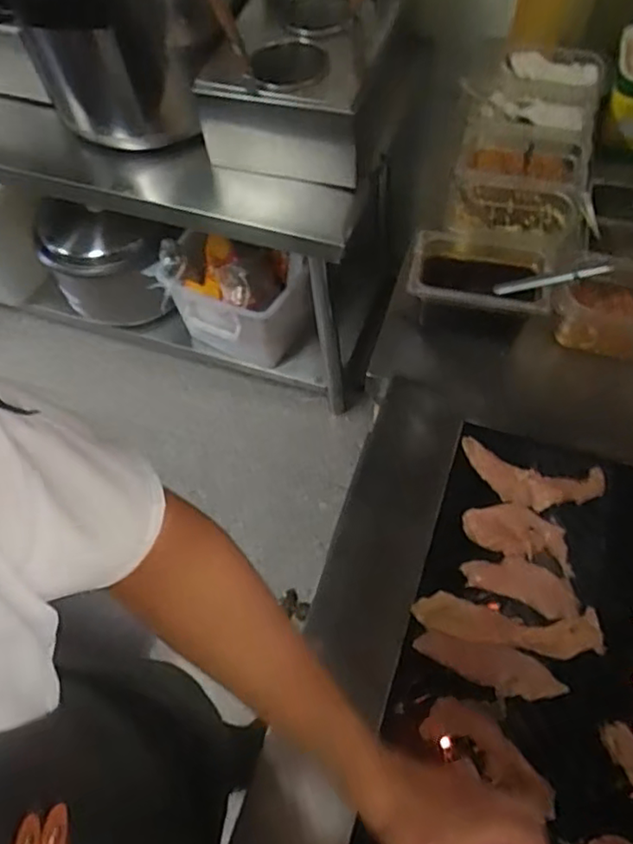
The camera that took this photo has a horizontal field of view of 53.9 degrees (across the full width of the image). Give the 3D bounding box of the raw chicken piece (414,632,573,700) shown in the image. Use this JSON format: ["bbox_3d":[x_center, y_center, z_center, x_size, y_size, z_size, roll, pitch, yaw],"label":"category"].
[{"bbox_3d":[0.168,0.237,0.611,0.140,0.010,0.040,19,65,13],"label":"raw chicken piece"}]

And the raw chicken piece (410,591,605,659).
[{"bbox_3d":[0.191,0.205,0.629,0.180,0.015,0.047,5,62,6],"label":"raw chicken piece"}]

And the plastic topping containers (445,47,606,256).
[{"bbox_3d":[0.298,-0.396,0.891,0.181,0.070,0.416,13,64,10],"label":"plastic topping containers"}]

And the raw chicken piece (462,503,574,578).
[{"bbox_3d":[0.221,0.119,0.675,0.118,0.010,0.059,19,65,13],"label":"raw chicken piece"}]

